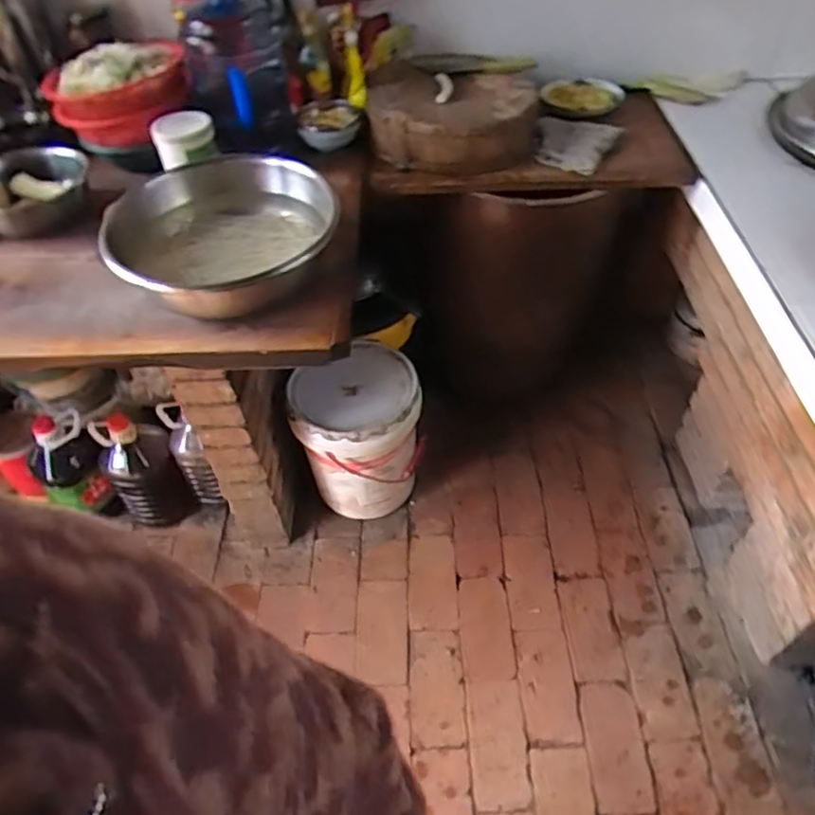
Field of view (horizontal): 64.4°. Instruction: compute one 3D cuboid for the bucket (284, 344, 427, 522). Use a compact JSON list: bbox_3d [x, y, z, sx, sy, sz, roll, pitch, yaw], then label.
[{"bbox_3d":[-0.106,0.065,1.499,0.270,0.403,0.246,-2,49,2],"label":"bucket"}]

